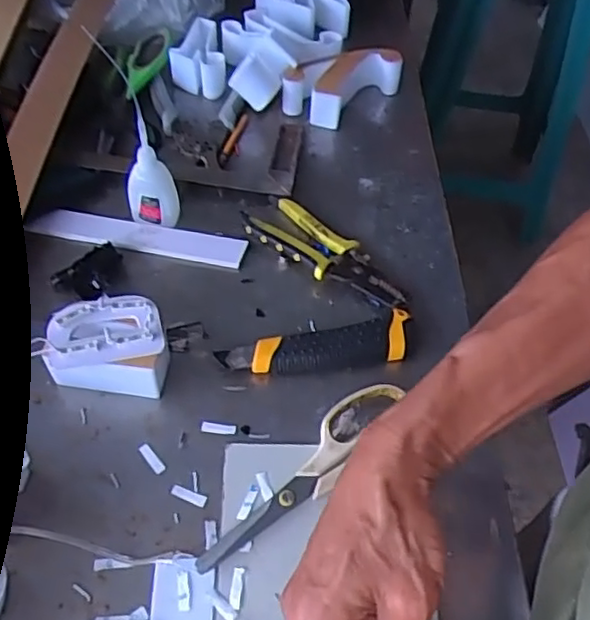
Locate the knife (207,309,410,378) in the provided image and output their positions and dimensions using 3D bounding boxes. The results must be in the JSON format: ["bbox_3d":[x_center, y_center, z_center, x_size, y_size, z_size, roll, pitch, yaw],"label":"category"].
[{"bbox_3d":[0.018,0.030,0.526,0.153,0.020,0.036,-8,54,-10],"label":"knife"}]

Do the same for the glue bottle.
[{"bbox_3d":[-0.132,-0.145,0.565,0.047,0.163,0.053,-7,54,-9],"label":"glue bottle"}]

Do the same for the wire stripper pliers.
[{"bbox_3d":[0.031,-0.053,0.590,0.158,0.019,0.057,33,58,19],"label":"wire stripper pliers"}]

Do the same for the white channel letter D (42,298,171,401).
[{"bbox_3d":[-0.139,0.031,0.502,0.085,0.052,0.061,-1,53,-5],"label":"white channel letter D"}]

